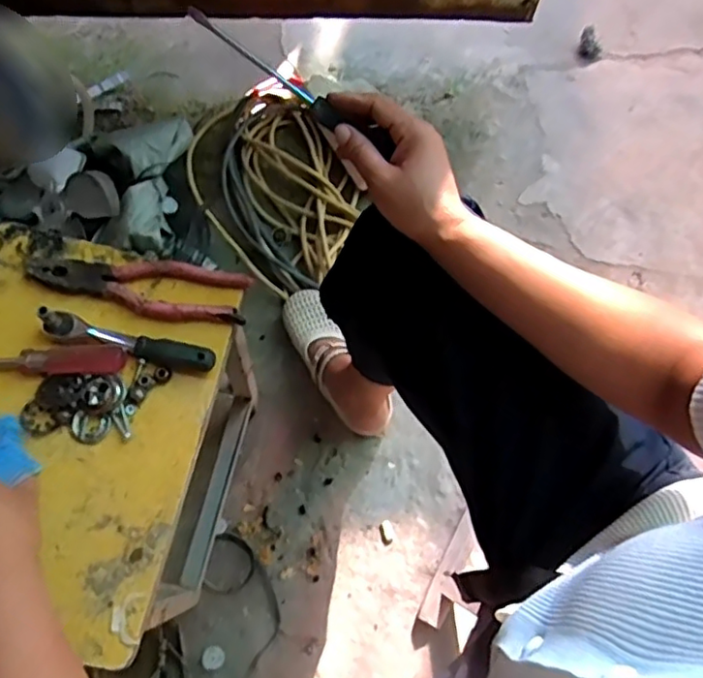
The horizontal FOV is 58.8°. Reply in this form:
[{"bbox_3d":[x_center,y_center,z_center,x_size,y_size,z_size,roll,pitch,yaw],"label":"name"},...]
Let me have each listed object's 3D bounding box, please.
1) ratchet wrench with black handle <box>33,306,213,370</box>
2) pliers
[{"bbox_3d":[-0.191,0.000,0.534,0.146,0.031,0.025,12,71,2],"label":"ratchet wrench with black handle"},{"bbox_3d":[-0.195,-0.048,0.565,0.199,0.012,0.053,7,71,1],"label":"pliers"}]

